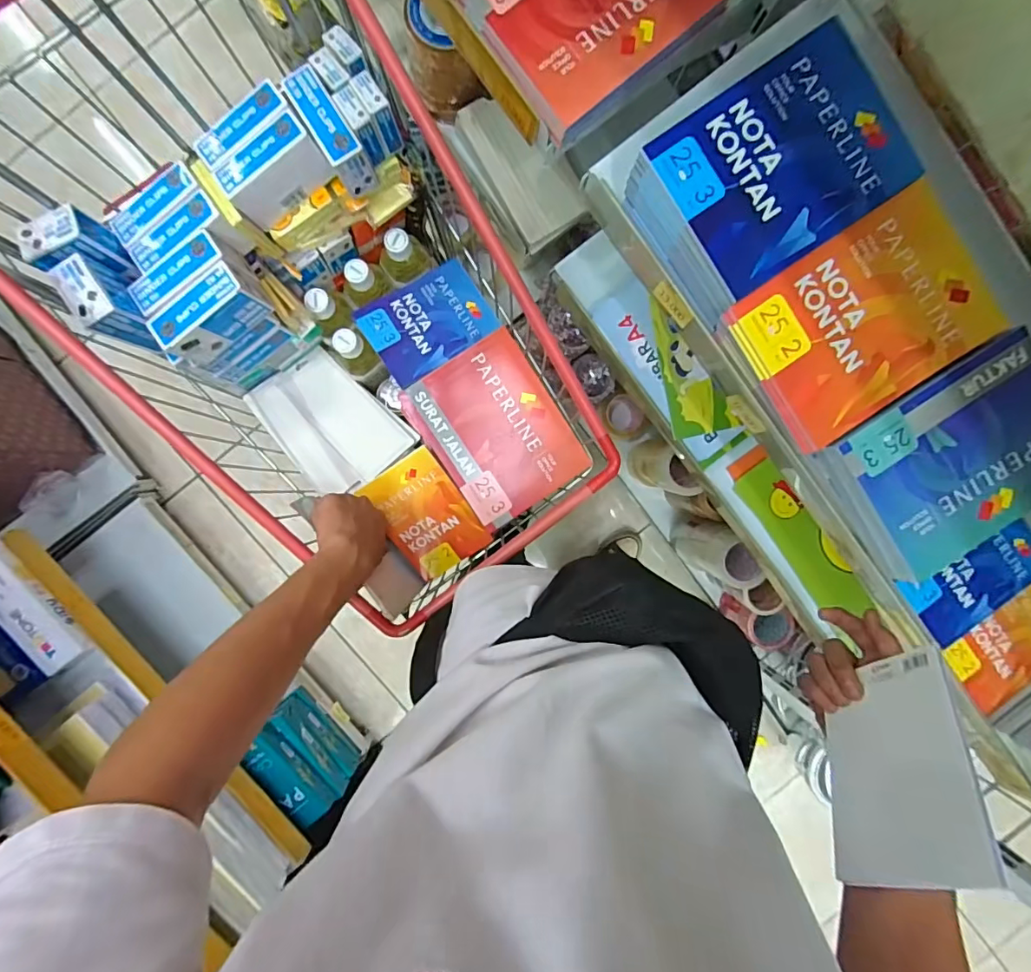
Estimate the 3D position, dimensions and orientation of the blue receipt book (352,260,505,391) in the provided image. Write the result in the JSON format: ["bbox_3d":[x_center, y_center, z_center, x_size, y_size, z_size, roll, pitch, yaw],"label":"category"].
[{"bbox_3d":[-0.108,-0.208,0.650,0.151,0.009,0.115,-34,91,-14],"label":"blue receipt book"}]

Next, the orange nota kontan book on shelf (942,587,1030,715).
[{"bbox_3d":[0.569,0.180,0.583,0.154,0.014,0.101,-34,95,0],"label":"orange nota kontan book on shelf"}]

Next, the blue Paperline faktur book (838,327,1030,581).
[{"bbox_3d":[0.436,-0.022,0.488,0.209,0.009,0.167,-32,95,0],"label":"blue Paperline faktur book"}]

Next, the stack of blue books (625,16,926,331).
[{"bbox_3d":[0.238,-0.292,0.484,0.219,0.054,0.159,-37,95,0],"label":"stack of blue books"}]

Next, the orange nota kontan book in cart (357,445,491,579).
[{"bbox_3d":[-0.115,0.040,0.656,0.107,0.011,0.154,-33,109,6],"label":"orange nota kontan book in cart"}]

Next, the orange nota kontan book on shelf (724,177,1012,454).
[{"bbox_3d":[0.330,-0.157,0.482,0.220,0.014,0.158,-33,95,0],"label":"orange nota kontan book on shelf"}]

